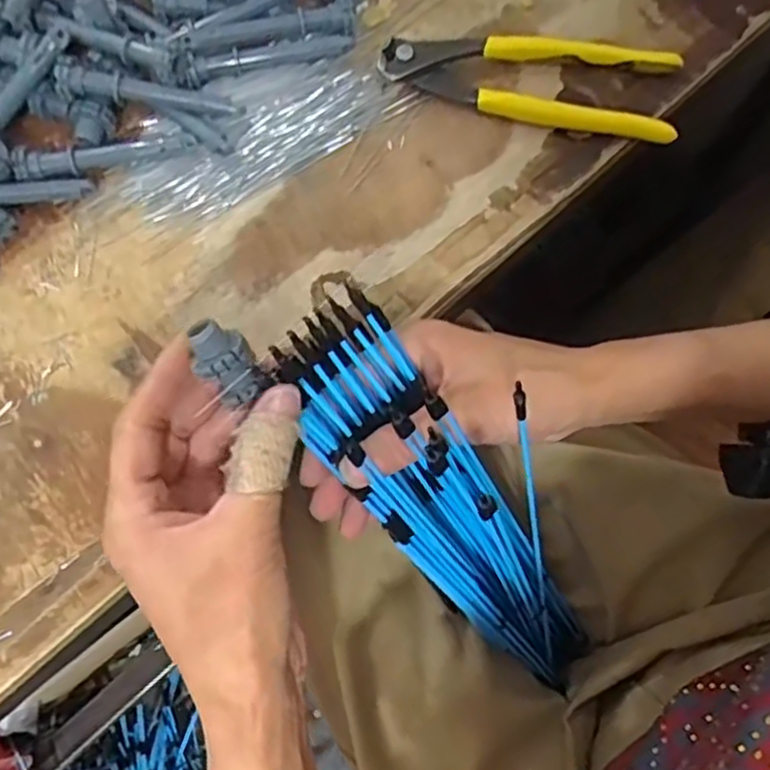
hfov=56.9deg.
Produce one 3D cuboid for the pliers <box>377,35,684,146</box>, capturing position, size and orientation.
[{"bbox_3d":[0.079,-0.168,0.389,0.161,0.013,0.052,6,76,2],"label":"pliers"}]

